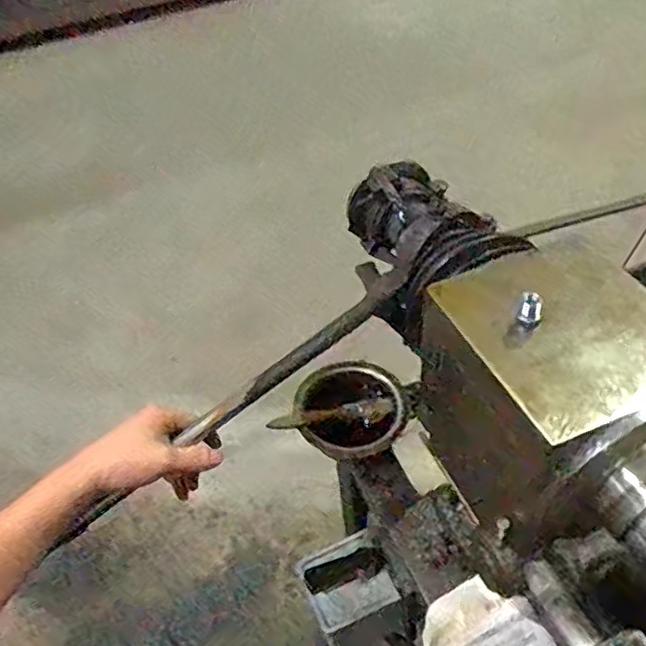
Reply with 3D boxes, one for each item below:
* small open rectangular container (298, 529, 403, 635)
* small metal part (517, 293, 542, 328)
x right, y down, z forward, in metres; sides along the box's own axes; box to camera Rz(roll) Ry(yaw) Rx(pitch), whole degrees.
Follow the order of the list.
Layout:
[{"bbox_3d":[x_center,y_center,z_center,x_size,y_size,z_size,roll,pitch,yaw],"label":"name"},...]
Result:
[{"bbox_3d":[0.026,0.291,0.719,0.090,0.031,0.088,-21,47,-15],"label":"small open rectangular container"},{"bbox_3d":[0.157,-0.010,0.475,0.017,0.026,0.009,8,47,14],"label":"small metal part"}]

